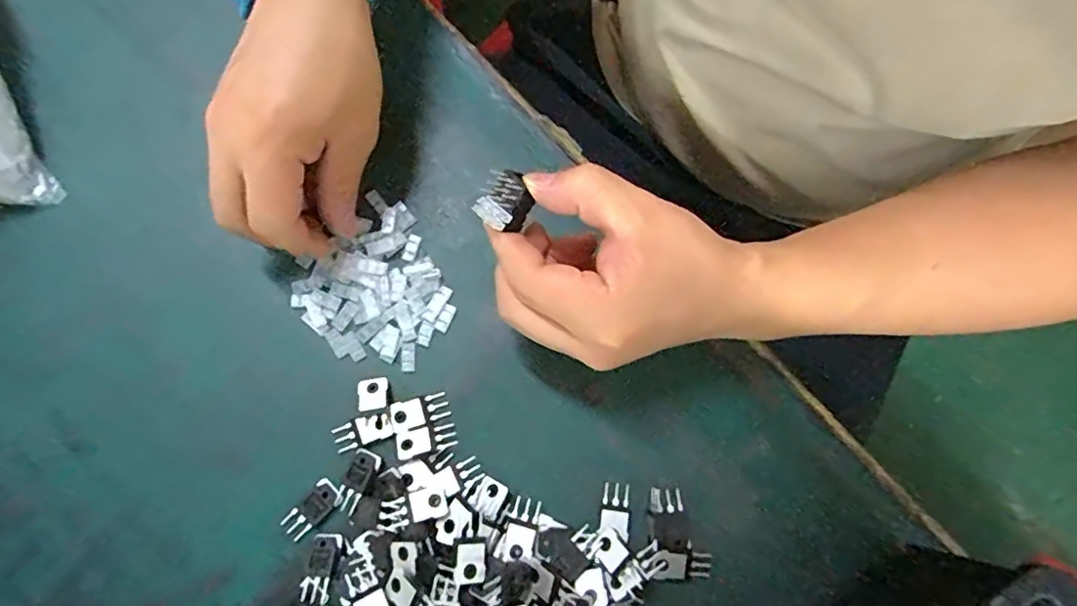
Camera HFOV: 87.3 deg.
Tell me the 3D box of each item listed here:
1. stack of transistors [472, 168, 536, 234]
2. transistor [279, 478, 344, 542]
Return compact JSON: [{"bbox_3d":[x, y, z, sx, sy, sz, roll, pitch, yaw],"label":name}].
[{"bbox_3d":[-0.015,-0.049,0.264,0.022,0.015,0.025,23,99,5],"label":"stack of transistors"},{"bbox_3d":[-0.116,0.106,0.289,0.015,0.004,0.031,41,79,7],"label":"transistor"}]

